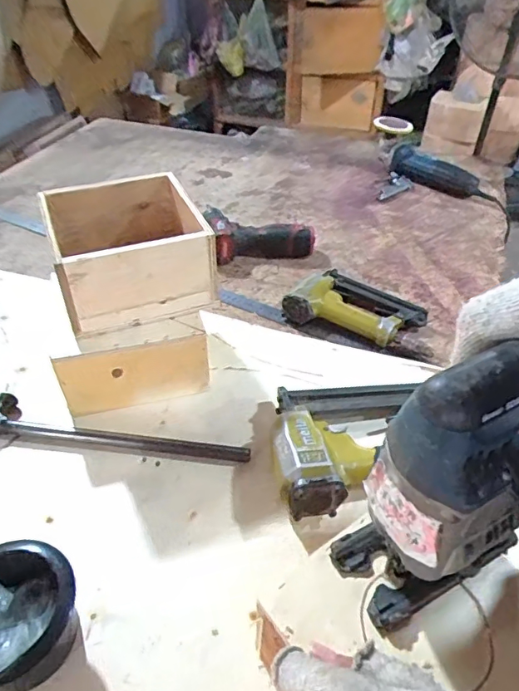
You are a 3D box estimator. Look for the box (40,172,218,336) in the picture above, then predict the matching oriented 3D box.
[{"bbox_3d":[-0.152,-0.119,0.597,0.166,0.094,0.172,-13,44,-17],"label":"box"}]

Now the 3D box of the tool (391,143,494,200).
[{"bbox_3d":[0.401,-0.375,1.120,0.227,0.061,0.070,25,45,4],"label":"tool"}]

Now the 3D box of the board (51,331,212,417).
[{"bbox_3d":[-0.139,0.034,0.575,0.162,0.091,0.008,-8,44,-14],"label":"board"}]

